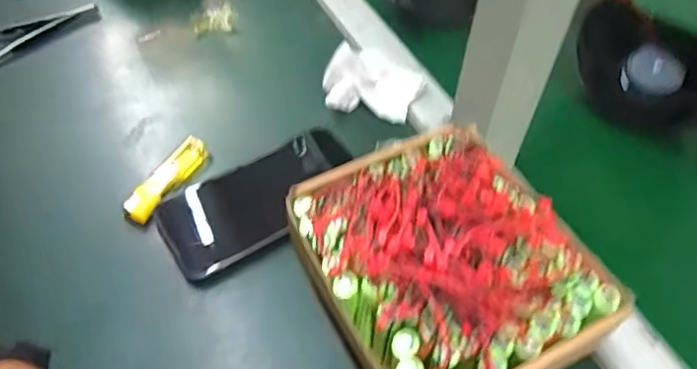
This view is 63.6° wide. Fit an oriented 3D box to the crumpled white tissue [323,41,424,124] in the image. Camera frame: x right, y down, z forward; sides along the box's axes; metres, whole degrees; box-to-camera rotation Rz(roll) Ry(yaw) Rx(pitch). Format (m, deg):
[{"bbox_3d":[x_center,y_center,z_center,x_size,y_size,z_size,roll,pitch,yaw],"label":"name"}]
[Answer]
[{"bbox_3d":[0.022,-0.085,0.460,0.083,0.046,0.046,7,52,2],"label":"crumpled white tissue"}]

